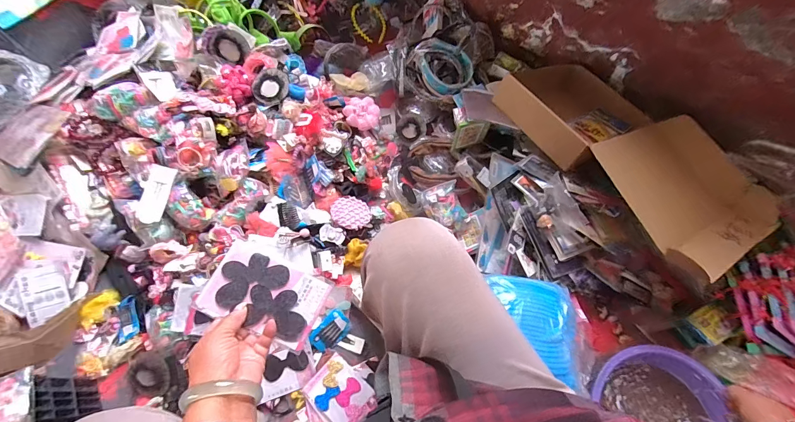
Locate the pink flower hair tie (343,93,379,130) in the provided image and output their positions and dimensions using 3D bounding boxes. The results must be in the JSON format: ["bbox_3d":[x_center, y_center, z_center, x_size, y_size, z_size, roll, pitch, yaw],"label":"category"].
[{"bbox_3d":[-0.097,-0.268,0.955,0.089,0.031,0.094,1,63,-3],"label":"pink flower hair tie"}]

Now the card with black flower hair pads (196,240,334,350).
[{"bbox_3d":[-0.165,0.106,0.452,0.137,0.013,0.093,27,73,-8],"label":"card with black flower hair pads"}]

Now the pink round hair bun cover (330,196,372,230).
[{"bbox_3d":[-0.113,0.004,0.866,0.093,0.030,0.094,1,63,-3],"label":"pink round hair bun cover"}]

